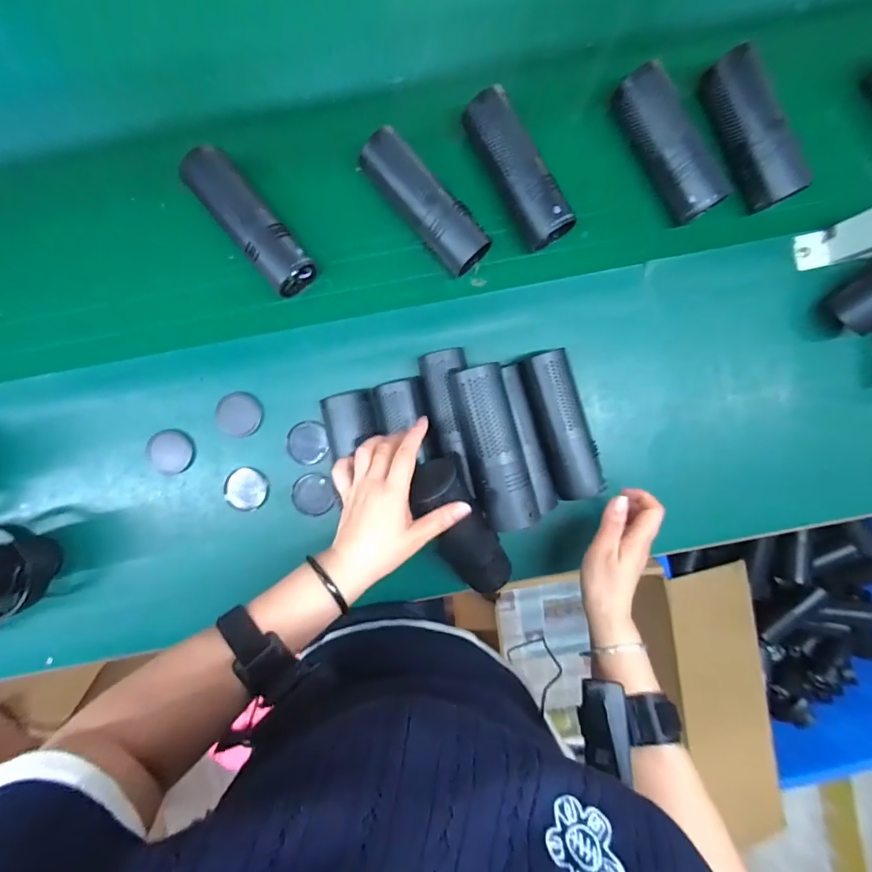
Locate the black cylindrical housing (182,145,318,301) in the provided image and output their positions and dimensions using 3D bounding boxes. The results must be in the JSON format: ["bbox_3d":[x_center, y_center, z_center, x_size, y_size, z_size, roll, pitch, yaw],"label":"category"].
[{"bbox_3d":[-0.204,-0.234,0.475,0.054,0.054,0.167,-39,91,1],"label":"black cylindrical housing"}]

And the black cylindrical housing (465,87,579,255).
[{"bbox_3d":[0.088,-0.288,0.477,0.052,0.058,0.164,-32,92,1],"label":"black cylindrical housing"}]

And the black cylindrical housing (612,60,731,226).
[{"bbox_3d":[0.259,-0.317,0.474,0.050,0.052,0.166,-33,92,1],"label":"black cylindrical housing"}]

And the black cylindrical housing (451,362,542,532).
[{"bbox_3d":[0.060,0.010,0.434,0.060,0.045,0.163,-15,92,-1],"label":"black cylindrical housing"}]

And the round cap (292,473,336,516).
[{"bbox_3d":[-0.145,0.069,0.514,0.048,0.007,0.048,0,92,0],"label":"round cap"}]

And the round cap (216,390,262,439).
[{"bbox_3d":[-0.227,-0.025,0.502,0.049,0.008,0.050,0,92,0],"label":"round cap"}]

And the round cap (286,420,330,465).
[{"bbox_3d":[-0.152,0.008,0.514,0.044,0.010,0.050,-12,92,1],"label":"round cap"}]

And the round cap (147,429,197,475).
[{"bbox_3d":[-0.307,0.018,0.502,0.049,0.013,0.049,0,92,0],"label":"round cap"}]

